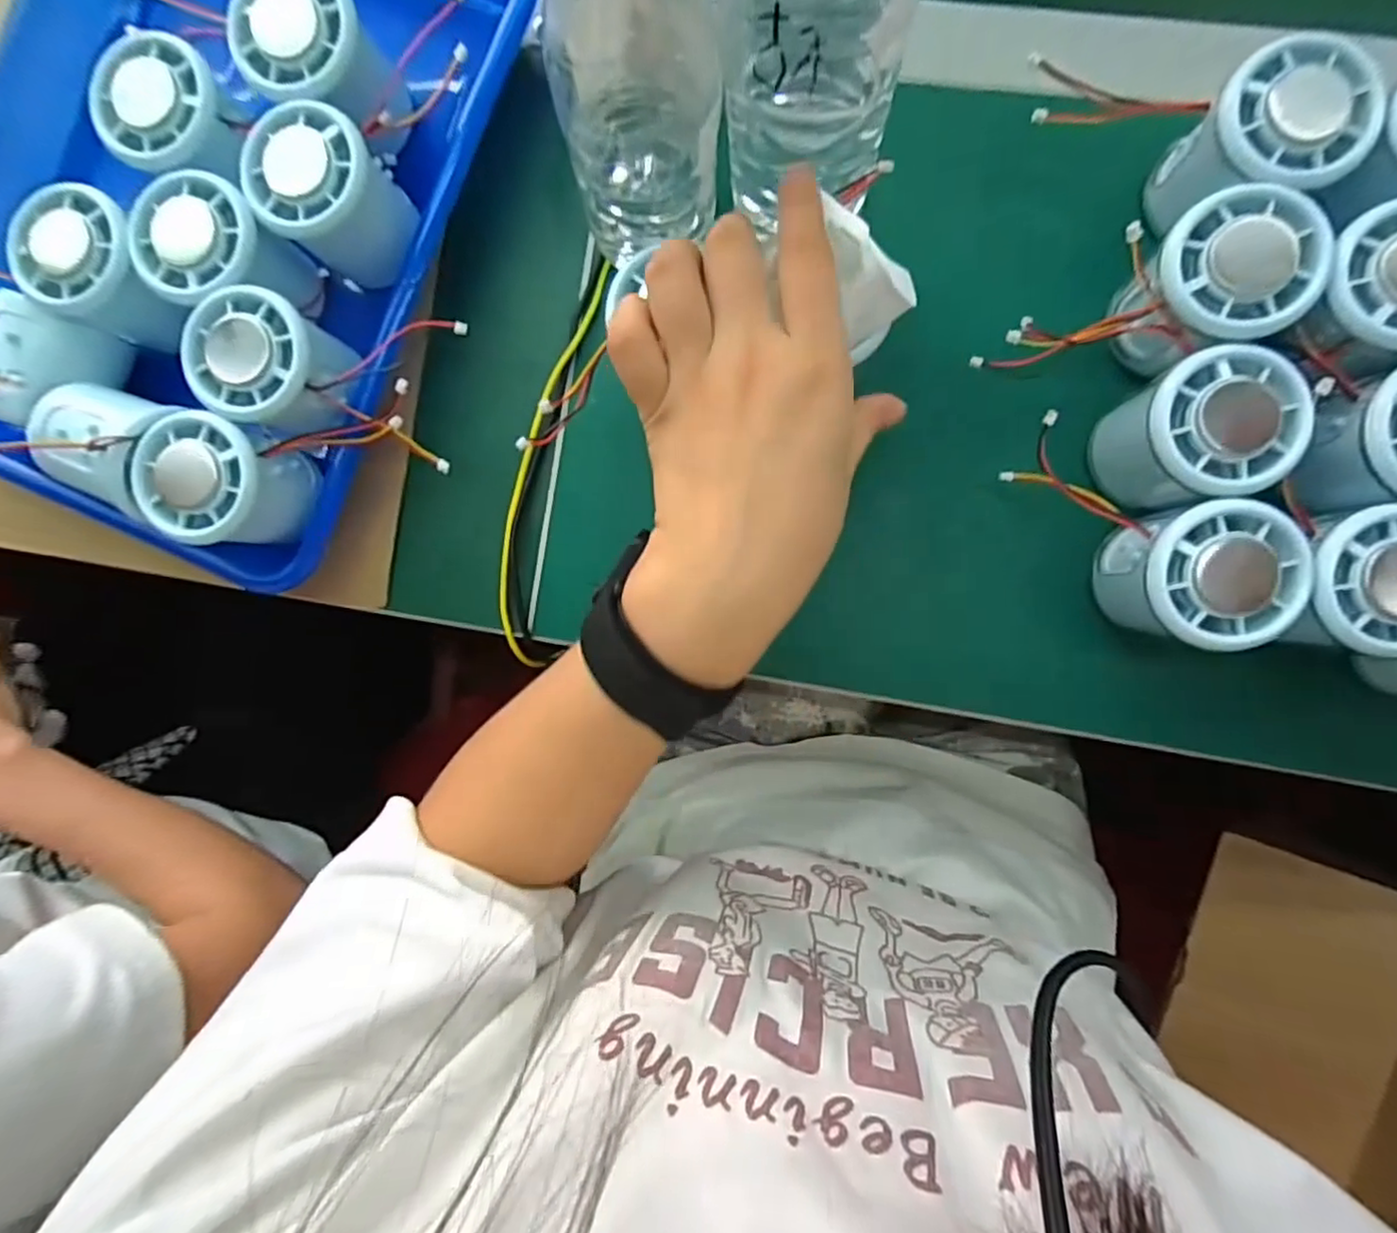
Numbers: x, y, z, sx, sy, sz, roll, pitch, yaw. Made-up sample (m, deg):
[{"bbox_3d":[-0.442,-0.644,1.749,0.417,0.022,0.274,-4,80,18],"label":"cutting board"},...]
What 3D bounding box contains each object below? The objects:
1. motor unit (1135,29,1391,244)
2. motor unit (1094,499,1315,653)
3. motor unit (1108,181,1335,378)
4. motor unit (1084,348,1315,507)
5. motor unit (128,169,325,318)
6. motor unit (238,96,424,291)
[{"bbox_3d":[0.232,-0.192,0.272,0.057,0.053,0.054,0,89,4],"label":"motor unit"},{"bbox_3d":[0.203,-0.015,0.270,0.060,0.050,0.054,4,89,4],"label":"motor unit"},{"bbox_3d":[0.208,-0.133,0.270,0.054,0.054,0.062,45,92,4],"label":"motor unit"},{"bbox_3d":[0.207,-0.075,0.275,0.055,0.056,0.054,0,89,4],"label":"motor unit"},{"bbox_3d":[-0.214,-0.162,0.304,0.063,0.054,0.058,19,90,4],"label":"motor unit"},{"bbox_3d":[-0.166,-0.189,0.297,0.049,0.059,0.053,0,89,4],"label":"motor unit"}]

